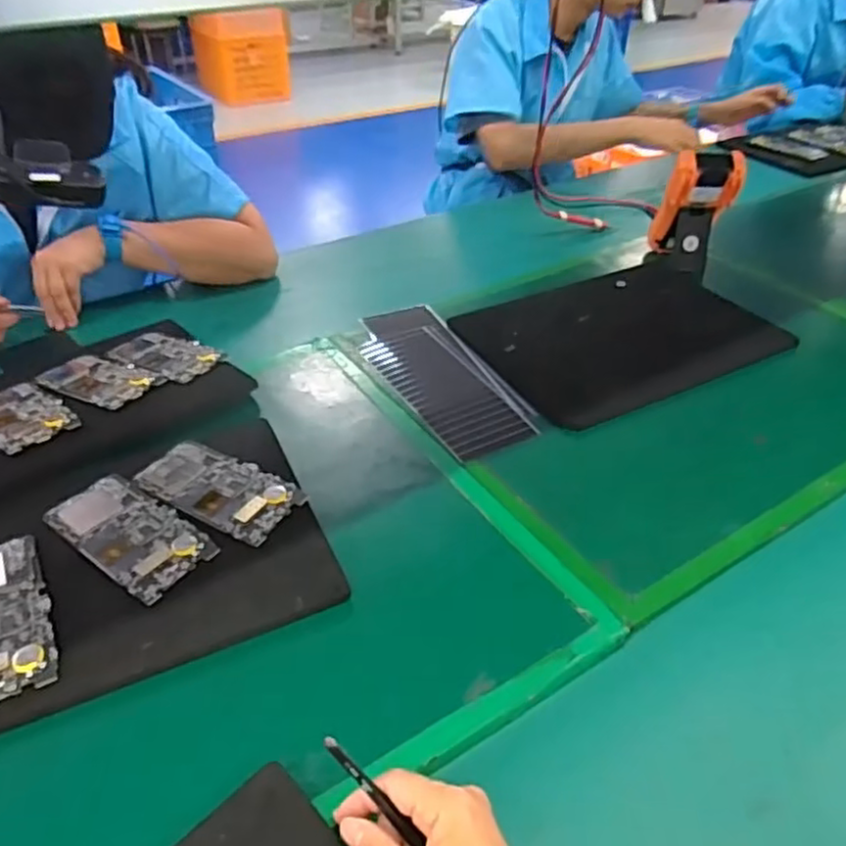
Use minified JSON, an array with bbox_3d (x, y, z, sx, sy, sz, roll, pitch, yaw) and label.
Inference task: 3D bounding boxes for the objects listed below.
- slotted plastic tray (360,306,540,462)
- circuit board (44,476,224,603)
[{"bbox_3d":[0.015,-0.057,0.773,0.108,0.007,0.266,-18,42,-21],"label":"slotted plastic tray"},{"bbox_3d":[-0.247,0.090,0.573,0.152,0.007,0.070,27,46,30],"label":"circuit board"}]

